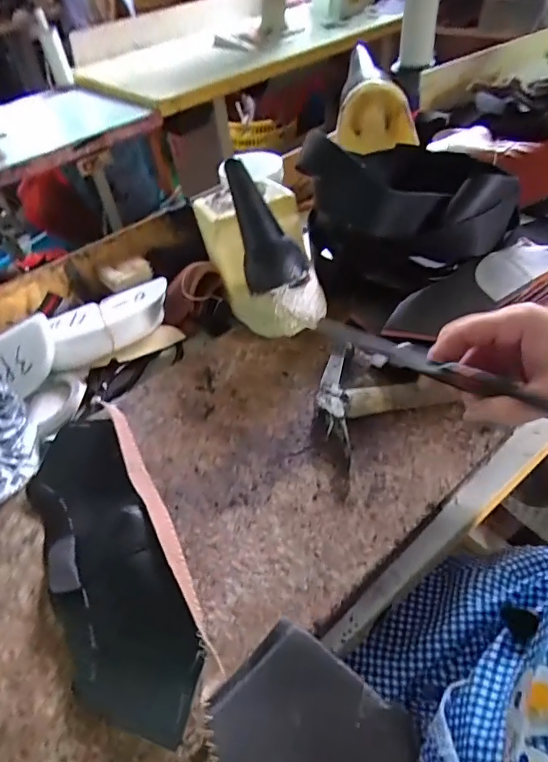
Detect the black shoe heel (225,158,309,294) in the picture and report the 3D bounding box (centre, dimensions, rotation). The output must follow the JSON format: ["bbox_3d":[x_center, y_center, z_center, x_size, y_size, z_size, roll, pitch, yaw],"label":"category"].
[{"bbox_3d":[-0.017,-0.158,0.502,0.057,0.136,0.049,-30,15,-20],"label":"black shoe heel"}]

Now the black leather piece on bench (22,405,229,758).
[{"bbox_3d":[-0.130,0.115,0.371,0.093,0.046,0.277,-26,48,-17],"label":"black leather piece on bench"}]

